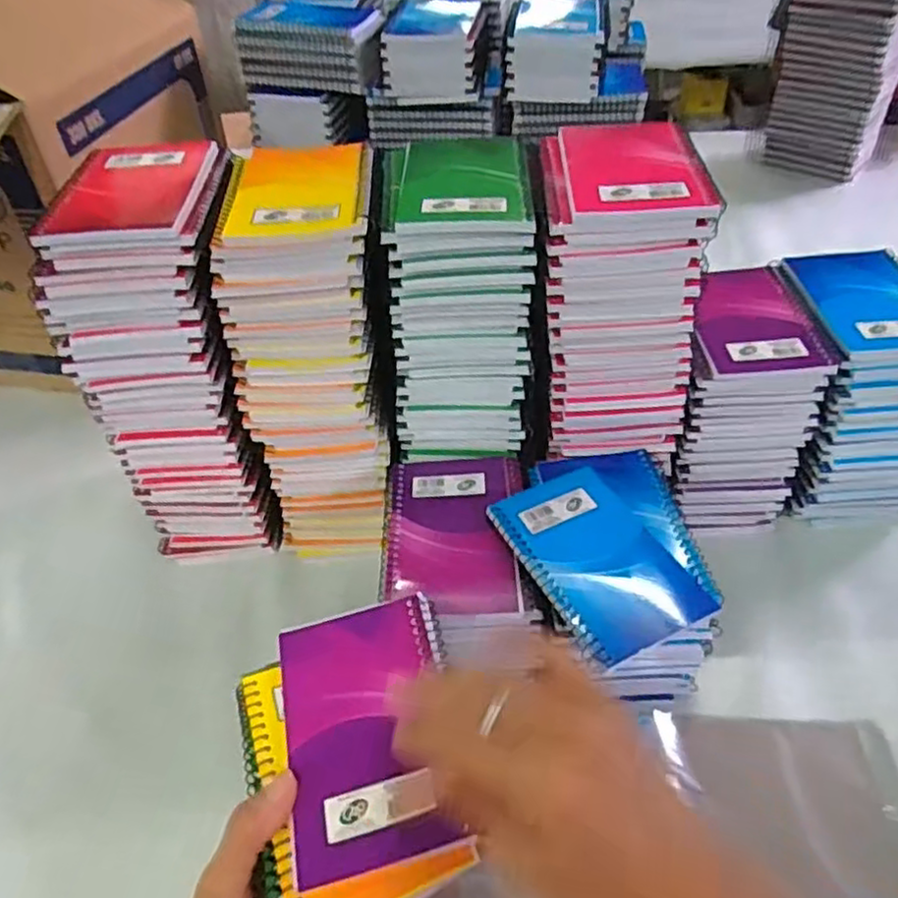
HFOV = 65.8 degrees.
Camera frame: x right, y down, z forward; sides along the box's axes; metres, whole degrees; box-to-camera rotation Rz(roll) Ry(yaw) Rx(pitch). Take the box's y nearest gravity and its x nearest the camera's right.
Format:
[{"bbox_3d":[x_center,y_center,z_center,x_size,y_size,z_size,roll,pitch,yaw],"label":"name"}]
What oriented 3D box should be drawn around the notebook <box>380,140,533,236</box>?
[{"bbox_3d":[0.006,-0.170,0.442,0.095,0.011,0.124,-4,43,1],"label":"notebook"}]

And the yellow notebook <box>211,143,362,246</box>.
[{"bbox_3d":[-0.098,-0.165,0.435,0.086,0.014,0.108,-6,43,-1],"label":"yellow notebook"}]

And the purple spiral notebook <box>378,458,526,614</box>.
[{"bbox_3d":[0.003,0.052,0.453,0.086,0.005,0.129,0,43,5],"label":"purple spiral notebook"}]

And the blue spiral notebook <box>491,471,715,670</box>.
[{"bbox_3d":[0.088,0.065,0.422,0.081,0.007,0.128,-20,45,-17],"label":"blue spiral notebook"}]

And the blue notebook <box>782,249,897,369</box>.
[{"bbox_3d":[0.307,-0.108,0.512,0.091,0.016,0.130,-4,43,1],"label":"blue notebook"}]

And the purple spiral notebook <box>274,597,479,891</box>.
[{"bbox_3d":[-0.038,0.133,0.342,0.082,0.010,0.129,-14,43,-4],"label":"purple spiral notebook"}]

